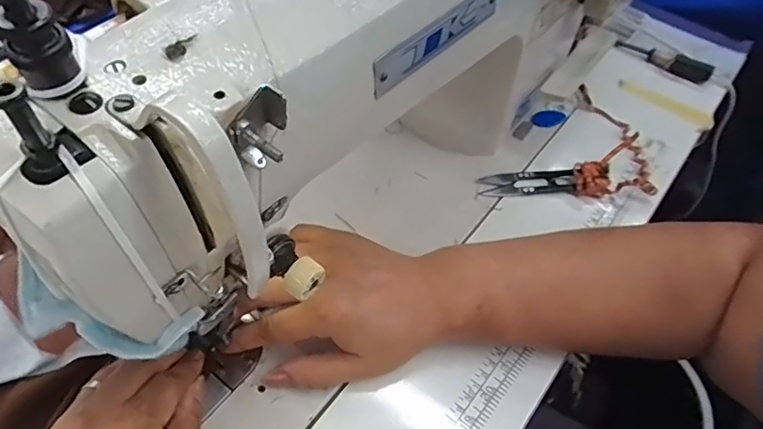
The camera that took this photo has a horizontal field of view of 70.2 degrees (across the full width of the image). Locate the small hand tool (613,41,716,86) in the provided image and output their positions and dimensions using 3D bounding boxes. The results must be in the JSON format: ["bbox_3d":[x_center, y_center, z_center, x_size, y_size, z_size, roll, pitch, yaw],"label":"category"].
[{"bbox_3d":[0.295,-0.165,0.568,0.096,0.017,0.023,31,58,19],"label":"small hand tool"}]

